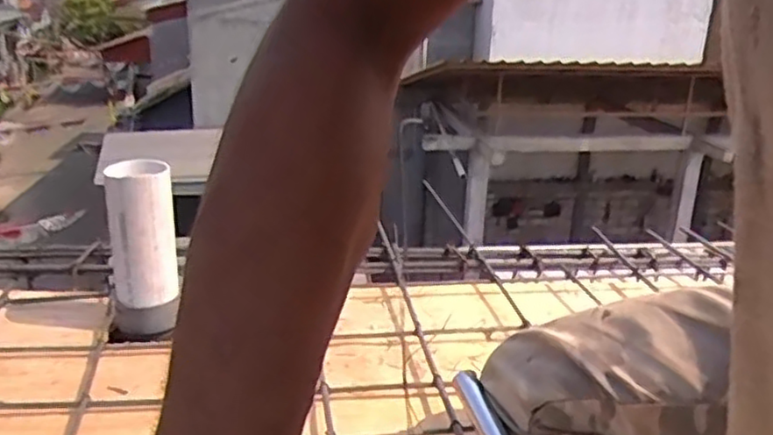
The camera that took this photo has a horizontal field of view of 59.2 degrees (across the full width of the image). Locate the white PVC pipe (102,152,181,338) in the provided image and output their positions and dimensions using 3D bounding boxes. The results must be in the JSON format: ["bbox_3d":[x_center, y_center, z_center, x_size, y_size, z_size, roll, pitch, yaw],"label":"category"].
[{"bbox_3d":[-0.309,0.039,0.860,0.076,0.211,0.060,-5,20,-20],"label":"white PVC pipe"}]

